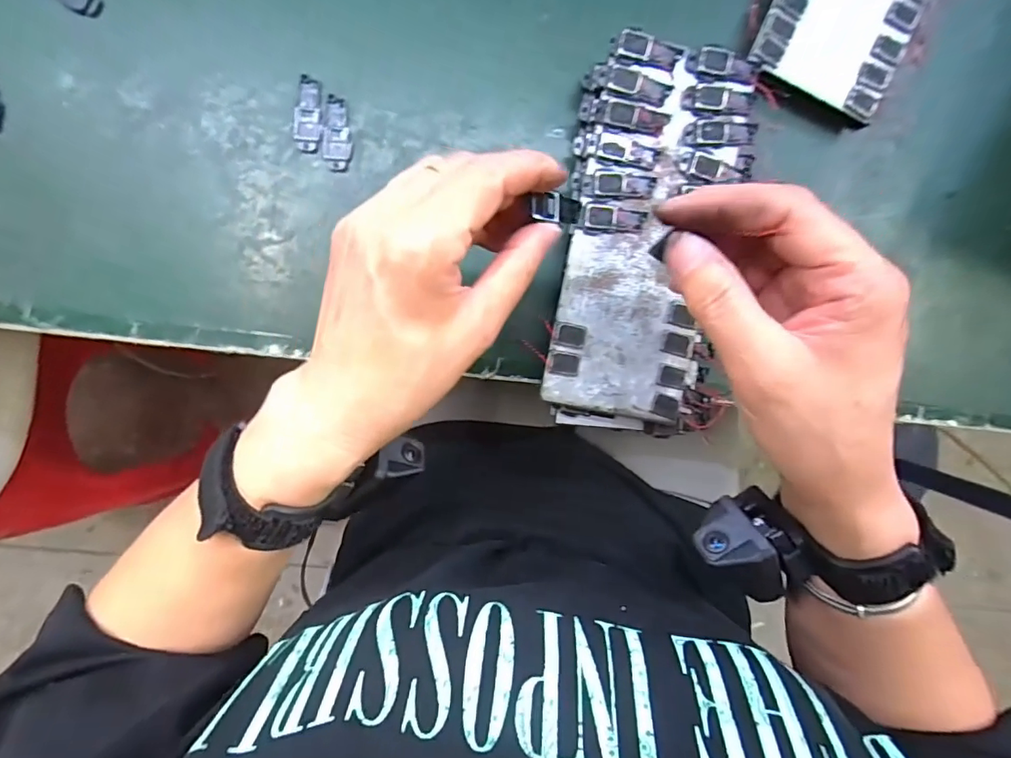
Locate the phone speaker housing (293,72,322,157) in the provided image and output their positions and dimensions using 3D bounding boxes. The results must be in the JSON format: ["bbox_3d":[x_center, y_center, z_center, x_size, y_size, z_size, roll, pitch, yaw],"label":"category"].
[{"bbox_3d":[-0.112,-0.150,0.293,0.014,0.004,0.041,1,95,-4],"label":"phone speaker housing"}]

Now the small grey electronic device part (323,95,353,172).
[{"bbox_3d":[-0.095,-0.140,0.295,0.015,0.004,0.041,4,95,-4],"label":"small grey electronic device part"}]

